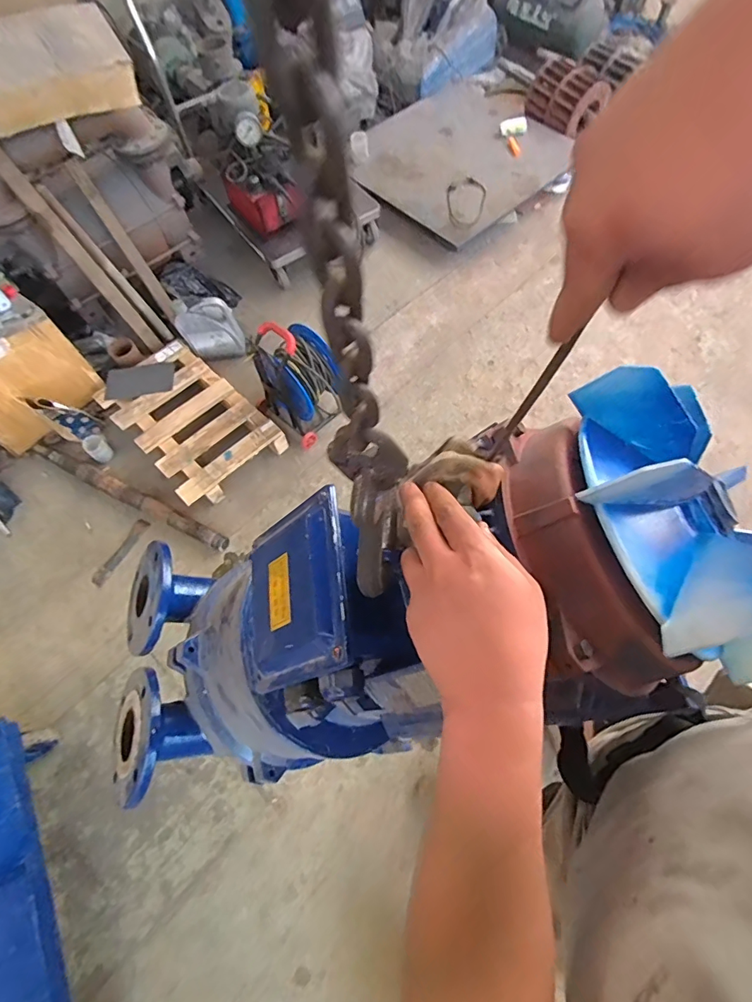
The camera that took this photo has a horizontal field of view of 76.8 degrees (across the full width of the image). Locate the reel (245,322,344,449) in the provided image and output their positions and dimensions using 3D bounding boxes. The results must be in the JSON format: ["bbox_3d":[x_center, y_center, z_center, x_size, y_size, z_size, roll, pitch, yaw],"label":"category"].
[{"bbox_3d":[-0.275,-0.442,1.717,0.241,0.405,0.257,40,72,18],"label":"reel"}]

